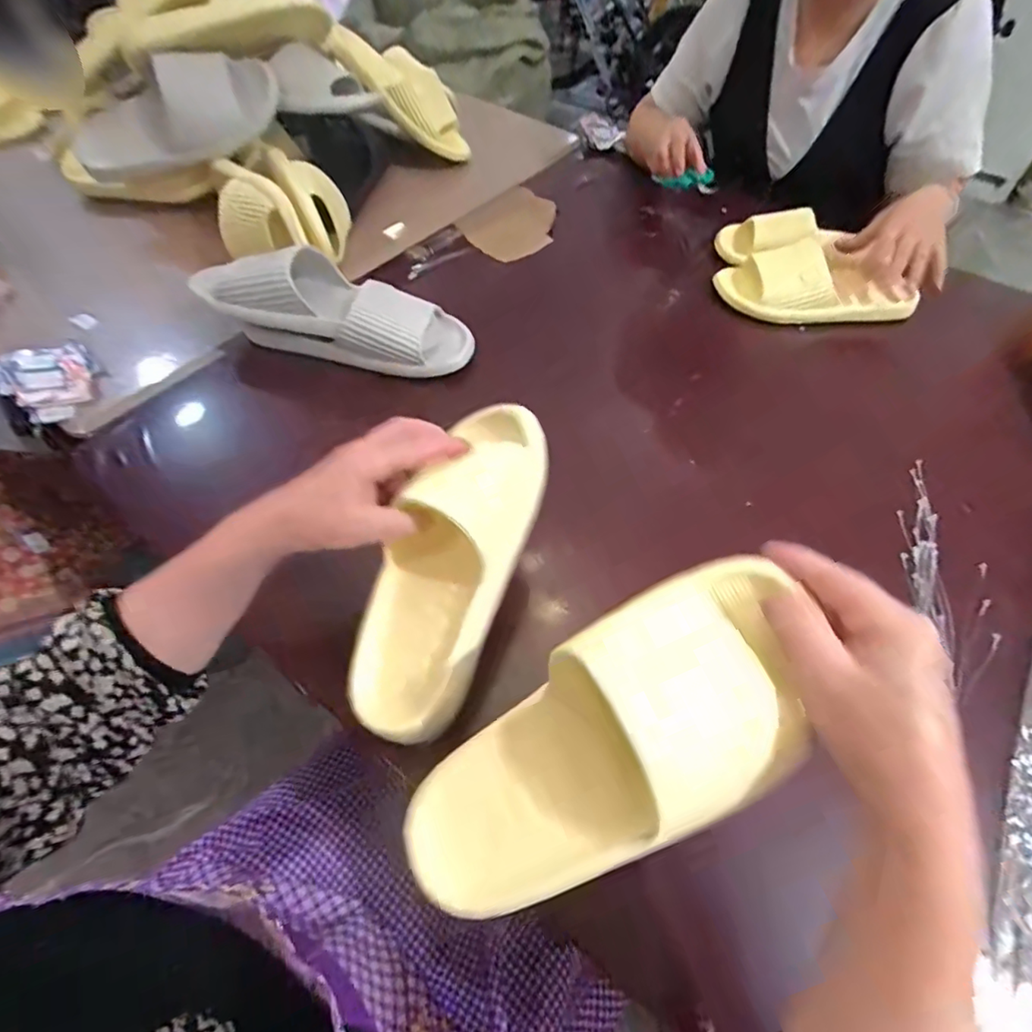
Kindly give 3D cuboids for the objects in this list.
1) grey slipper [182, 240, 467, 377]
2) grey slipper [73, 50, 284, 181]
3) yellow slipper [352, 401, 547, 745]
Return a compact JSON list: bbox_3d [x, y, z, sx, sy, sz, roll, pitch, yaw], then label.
[{"bbox_3d":[-0.201,-0.238,0.638,0.310,0.098,0.103,14,54,-7],"label":"grey slipper"},{"bbox_3d":[-0.456,-0.532,0.748,0.306,0.109,0.142,-3,52,21],"label":"grey slipper"},{"bbox_3d":[-0.048,0.028,0.395,0.086,0.058,0.248,20,80,12],"label":"yellow slipper"}]

